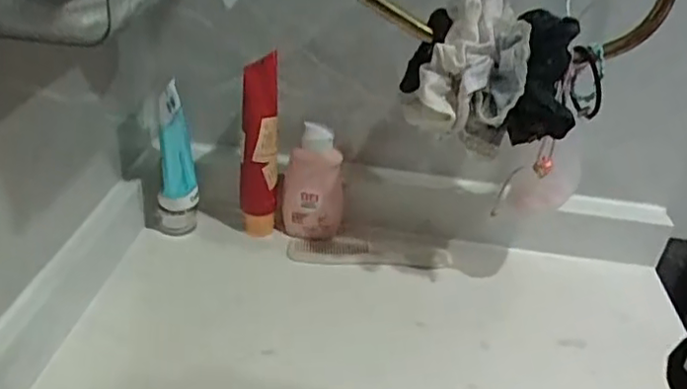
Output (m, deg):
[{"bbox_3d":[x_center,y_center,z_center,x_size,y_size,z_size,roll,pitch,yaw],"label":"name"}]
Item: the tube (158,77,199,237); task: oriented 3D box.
[{"bbox_3d":[-0.147,-0.028,0.561,0.032,0.126,0.052,-2,32,-12],"label":"tube"}]

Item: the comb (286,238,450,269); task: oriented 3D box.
[{"bbox_3d":[0.023,0.054,0.584,0.146,0.004,0.035,2,31,-6],"label":"comb"}]

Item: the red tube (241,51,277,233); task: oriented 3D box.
[{"bbox_3d":[-0.075,-0.041,0.565,0.031,0.162,0.041,0,32,-10],"label":"red tube"}]

